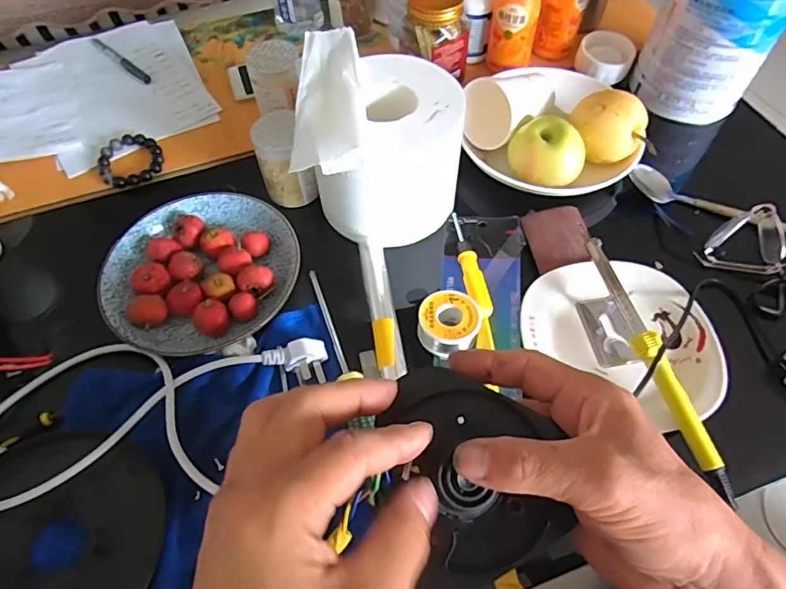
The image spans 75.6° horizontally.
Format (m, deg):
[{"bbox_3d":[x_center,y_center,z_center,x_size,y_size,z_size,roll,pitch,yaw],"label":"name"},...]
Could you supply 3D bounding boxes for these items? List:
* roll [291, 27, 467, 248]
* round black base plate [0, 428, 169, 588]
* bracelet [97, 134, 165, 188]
[{"bbox_3d":[-0.010,-0.154,0.508,0.148,0.131,0.180,0,58,1],"label":"roll"},{"bbox_3d":[-0.247,0.177,0.366,0.158,0.018,0.154,0,58,1],"label":"round black base plate"},{"bbox_3d":[-0.304,-0.157,0.588,0.070,0.015,0.069,-20,59,-11],"label":"bracelet"}]

